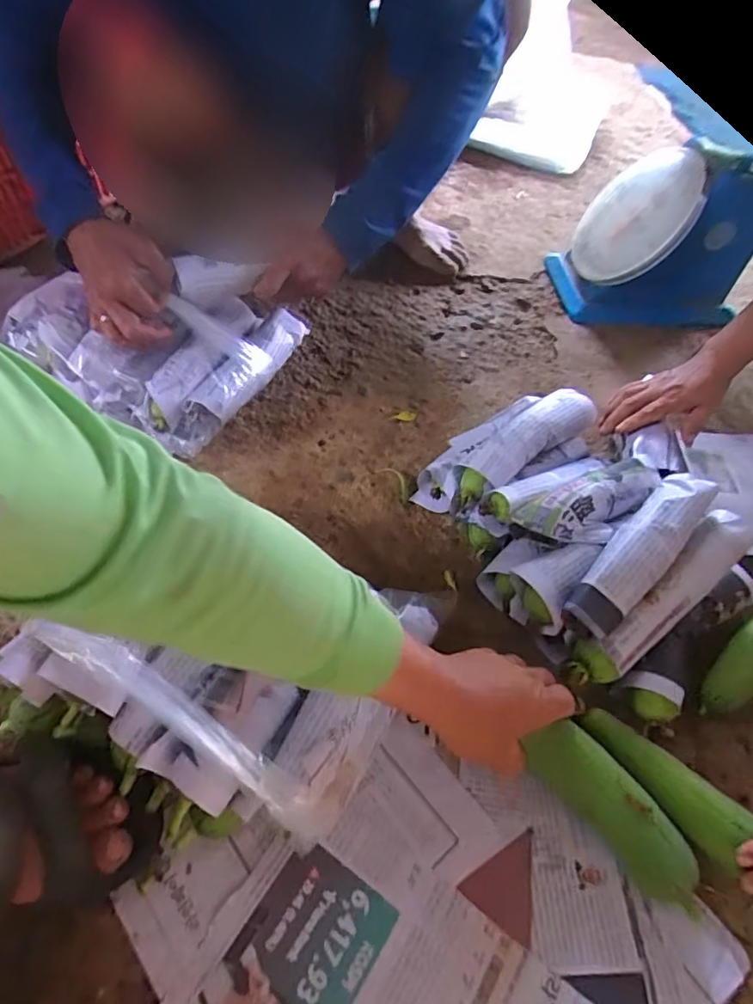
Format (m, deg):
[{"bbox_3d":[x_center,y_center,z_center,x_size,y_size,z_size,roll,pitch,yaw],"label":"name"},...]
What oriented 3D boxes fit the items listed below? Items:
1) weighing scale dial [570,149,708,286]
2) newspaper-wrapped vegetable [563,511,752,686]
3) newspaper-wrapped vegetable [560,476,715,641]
[{"bbox_3d":[0.406,-0.445,0.896,0.028,0.208,0.217,24,64,-36],"label":"weighing scale dial"},{"bbox_3d":[0.279,0.093,0.551,0.238,0.053,0.051,-39,64,-11],"label":"newspaper-wrapped vegetable"},{"bbox_3d":[0.252,0.046,0.544,0.053,0.041,0.192,39,75,22],"label":"newspaper-wrapped vegetable"}]

